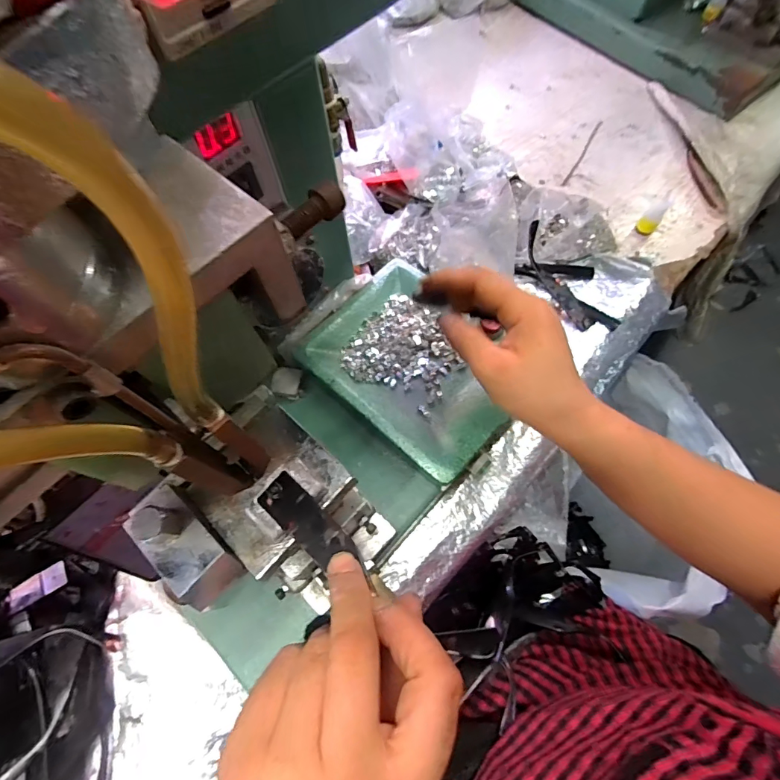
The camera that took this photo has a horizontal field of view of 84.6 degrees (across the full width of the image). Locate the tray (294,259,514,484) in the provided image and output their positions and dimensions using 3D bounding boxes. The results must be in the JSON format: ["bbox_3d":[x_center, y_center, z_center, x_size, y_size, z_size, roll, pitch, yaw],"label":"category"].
[{"bbox_3d":[0.026,-0.026,0.410,0.196,0.020,0.149,41,74,16],"label":"tray"}]

